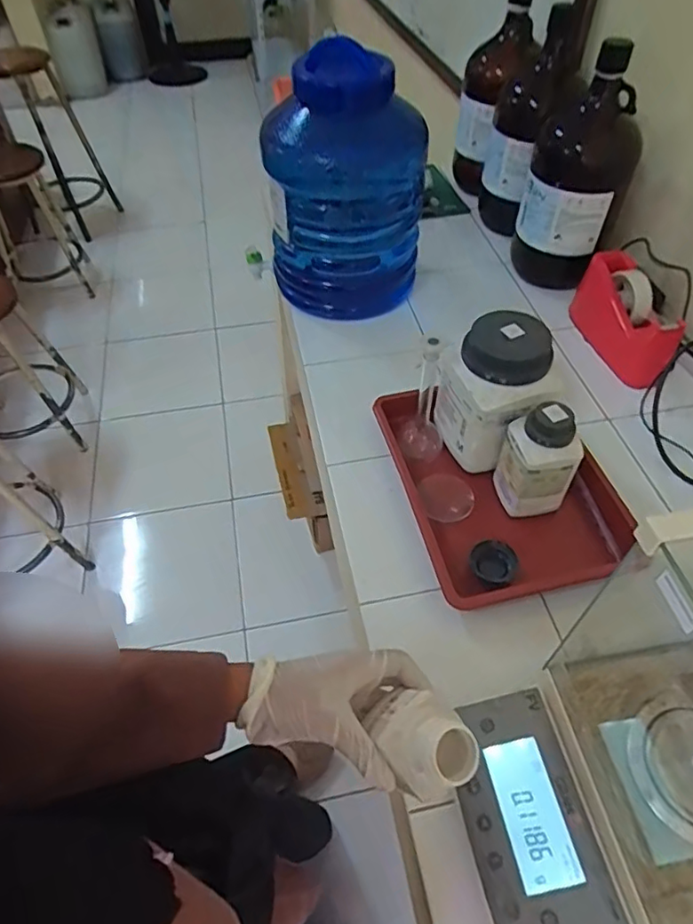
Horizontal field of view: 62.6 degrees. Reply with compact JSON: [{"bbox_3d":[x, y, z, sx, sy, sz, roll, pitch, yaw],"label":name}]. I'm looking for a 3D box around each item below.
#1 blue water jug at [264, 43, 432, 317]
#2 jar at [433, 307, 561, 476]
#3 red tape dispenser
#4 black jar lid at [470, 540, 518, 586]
[{"bbox_3d":[-0.001,-0.422,0.895,0.226,0.329,0.199,0,51,1],"label":"blue water jug"},{"bbox_3d":[0.177,-0.089,0.706,0.106,0.179,0.125,-23,54,-17],"label":"jar"},{"bbox_3d":[0.421,-0.211,0.868,0.061,0.111,0.228,-5,51,-4],"label":"red tape dispenser"},{"bbox_3d":[0.168,0.114,0.643,0.046,0.020,0.051,-23,54,-17],"label":"black jar lid"}]

